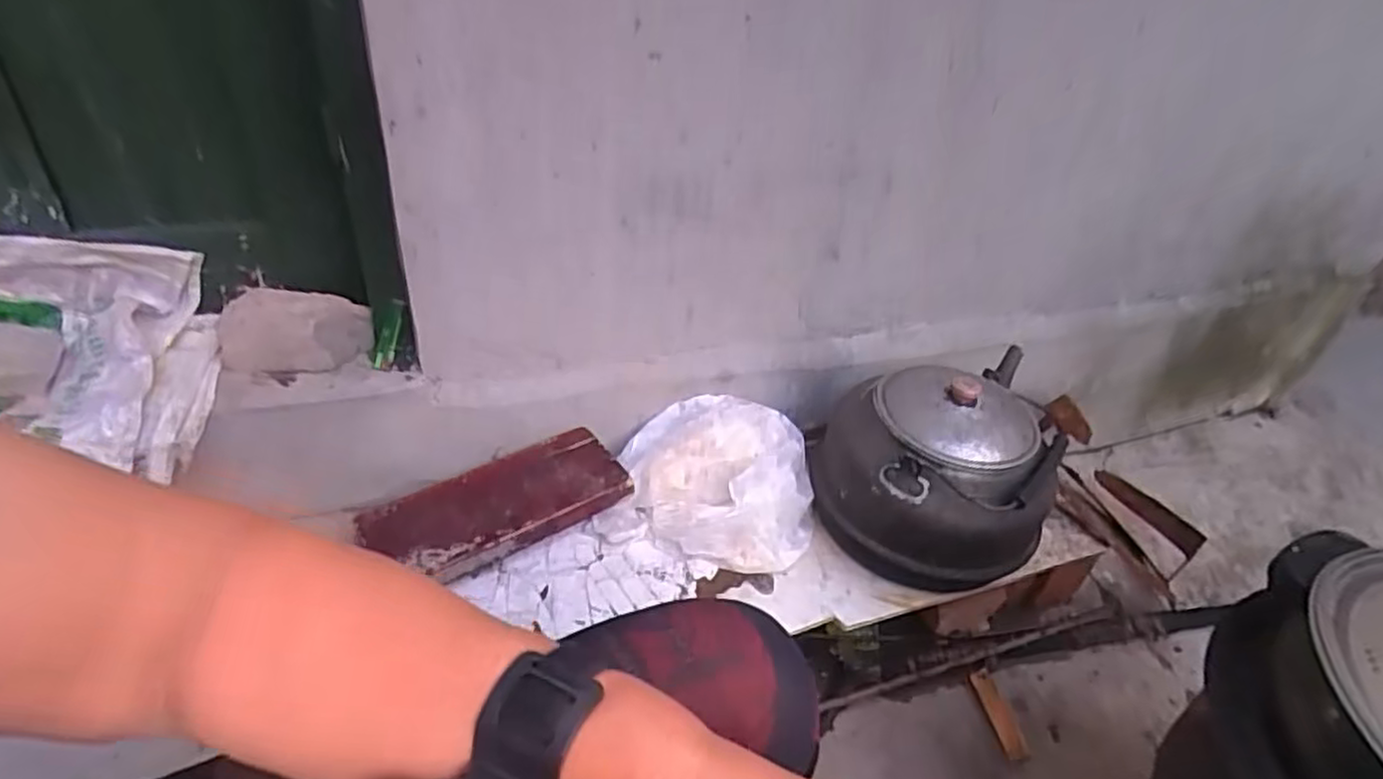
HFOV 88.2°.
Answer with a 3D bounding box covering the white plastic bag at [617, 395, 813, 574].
[{"bbox_3d":[0.043,0.104,0.854,0.211,0.068,0.228,-15,43,-25],"label":"white plastic bag"}]

